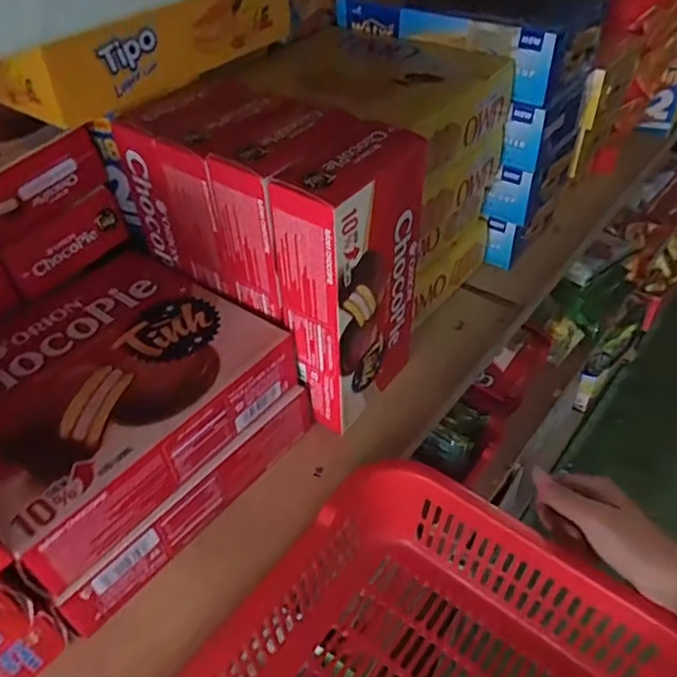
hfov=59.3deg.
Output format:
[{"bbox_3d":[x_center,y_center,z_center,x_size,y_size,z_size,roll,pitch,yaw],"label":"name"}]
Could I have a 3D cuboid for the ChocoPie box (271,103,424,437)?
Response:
[{"bbox_3d":[0.011,-0.048,0.494,0.064,0.229,0.119,24,50,25],"label":"ChocoPie box"}]

